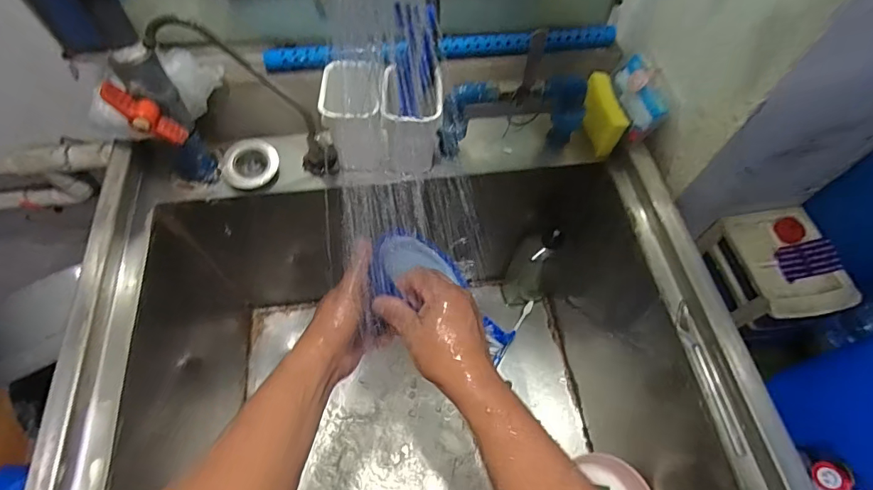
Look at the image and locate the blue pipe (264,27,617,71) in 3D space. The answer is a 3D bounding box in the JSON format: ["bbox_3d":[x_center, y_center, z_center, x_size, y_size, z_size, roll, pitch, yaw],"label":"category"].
[{"bbox_3d":[0.016,-0.280,0.629,0.485,0.030,0.031,-9,62,-7],"label":"blue pipe"}]

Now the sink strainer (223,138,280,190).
[{"bbox_3d":[-0.252,-0.113,0.608,0.072,0.018,0.068,1,61,-2],"label":"sink strainer"}]

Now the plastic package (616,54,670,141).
[{"bbox_3d":[0.280,-0.207,0.616,0.052,0.063,0.106,2,61,-1],"label":"plastic package"}]

